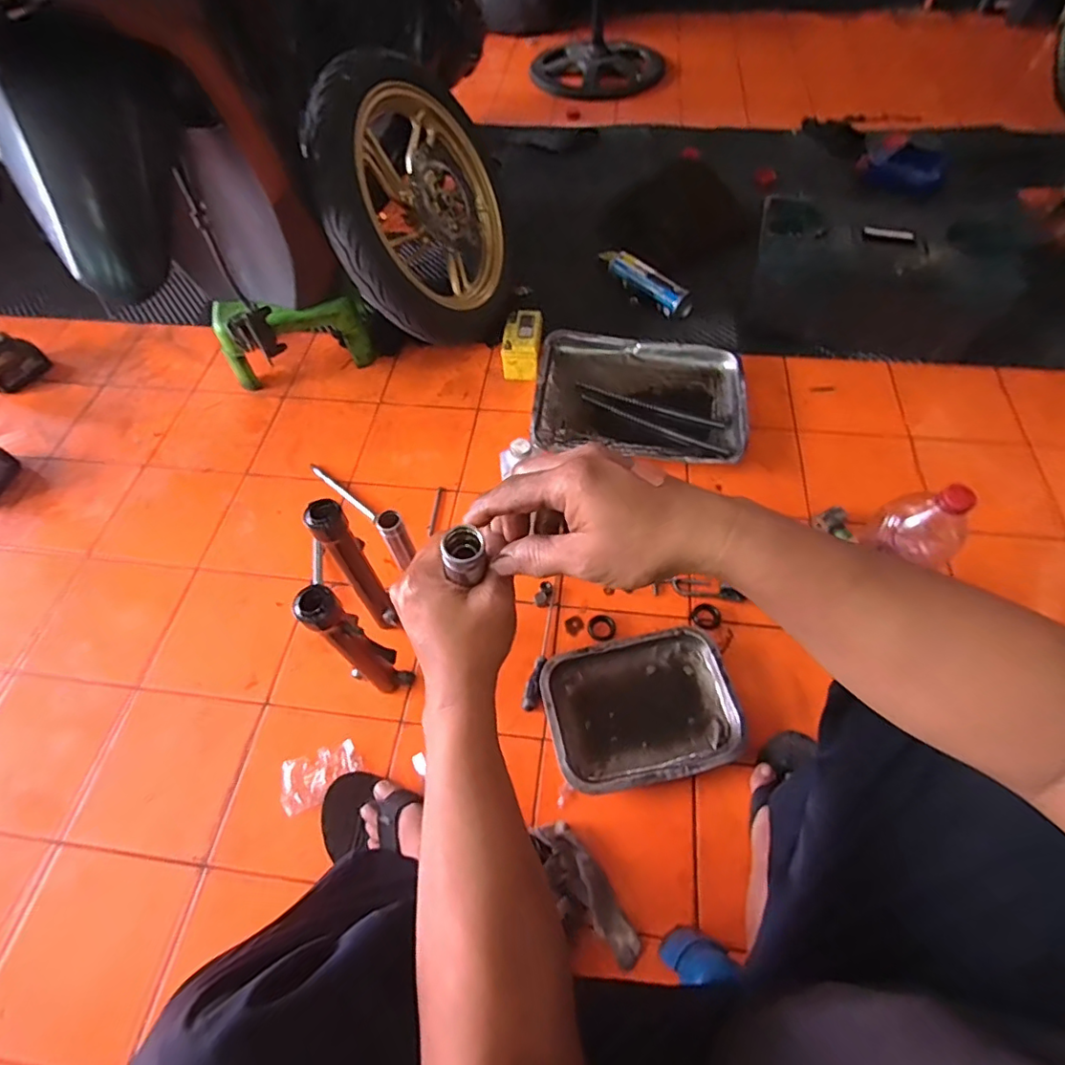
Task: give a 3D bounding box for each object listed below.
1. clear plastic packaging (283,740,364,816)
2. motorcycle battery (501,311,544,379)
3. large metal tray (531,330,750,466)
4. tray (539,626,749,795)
[{"bbox_3d":[-0.278,0.322,0.736,0.103,0.012,0.064,-19,58,-10],"label":"clear plastic packaging"},{"bbox_3d":[-0.019,-0.370,1.108,0.078,0.088,0.114,0,57,3],"label":"motorcycle battery"},{"bbox_3d":[0.201,-0.256,1.046,0.378,0.054,0.288,6,57,7],"label":"large metal tray"},{"bbox_3d":[0.148,0.238,0.752,0.250,0.034,0.186,-13,57,-5],"label":"tray"}]

